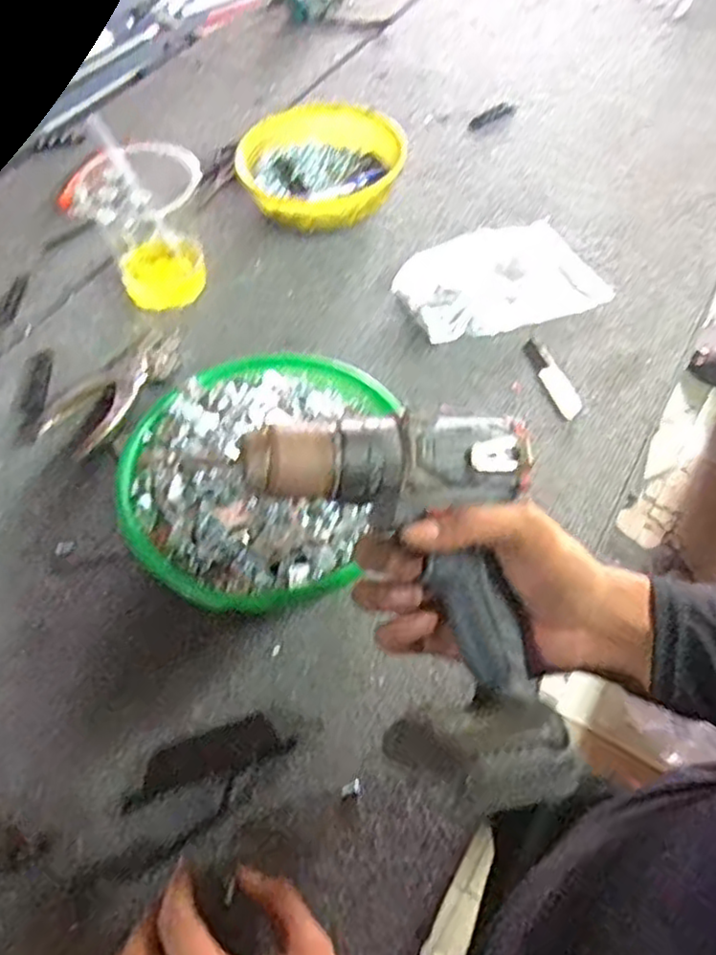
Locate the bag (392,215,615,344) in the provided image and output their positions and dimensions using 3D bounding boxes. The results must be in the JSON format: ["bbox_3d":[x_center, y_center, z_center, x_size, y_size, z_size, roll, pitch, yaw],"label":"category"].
[{"bbox_3d":[0.150,-0.218,0.762,0.208,0.029,0.135,-19,57,-12],"label":"bag"}]

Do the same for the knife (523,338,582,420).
[{"bbox_3d":[0.191,-0.101,0.701,0.023,0.004,0.101,-16,56,-10],"label":"knife"}]

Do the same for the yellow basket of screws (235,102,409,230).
[{"bbox_3d":[-0.053,-0.356,0.822,0.158,0.084,0.170,23,59,16],"label":"yellow basket of screws"}]

